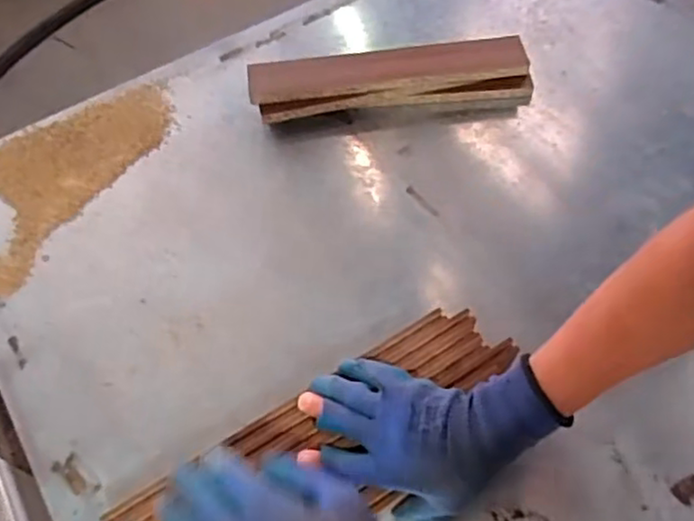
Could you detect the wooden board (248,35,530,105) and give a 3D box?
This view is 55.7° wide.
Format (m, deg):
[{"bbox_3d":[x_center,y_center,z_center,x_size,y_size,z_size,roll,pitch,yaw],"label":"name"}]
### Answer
[{"bbox_3d":[0.052,-0.227,0.817,0.337,0.054,0.054,-8,59,-3],"label":"wooden board"}]

